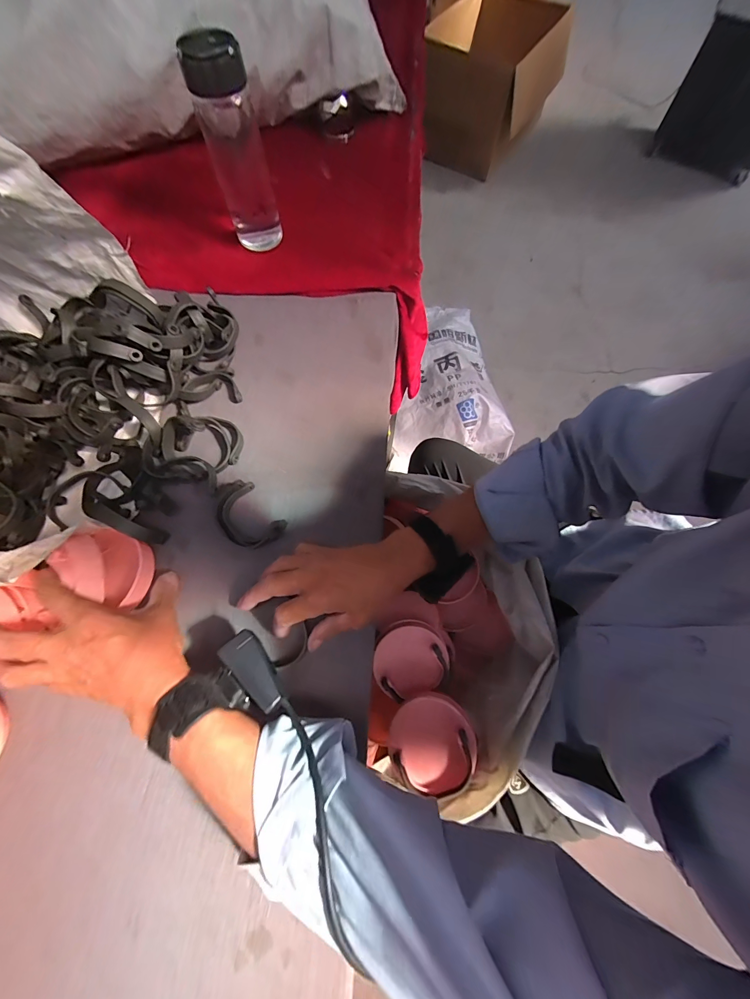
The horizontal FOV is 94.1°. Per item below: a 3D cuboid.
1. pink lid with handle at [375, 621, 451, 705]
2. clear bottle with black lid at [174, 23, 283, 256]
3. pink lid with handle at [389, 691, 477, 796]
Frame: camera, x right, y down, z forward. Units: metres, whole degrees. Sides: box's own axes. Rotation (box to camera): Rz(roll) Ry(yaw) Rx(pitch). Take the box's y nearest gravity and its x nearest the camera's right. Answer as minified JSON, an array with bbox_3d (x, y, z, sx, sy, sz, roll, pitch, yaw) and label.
[{"bbox_3d":[0.043,0.196,0.429,0.090,0.018,0.081,-17,72,-6],"label":"pink lid with handle"},{"bbox_3d":[-0.187,-0.475,0.472,0.072,0.197,0.082,-10,72,-5],"label":"clear bottle with black lid"},{"bbox_3d":[0.063,0.265,0.383,0.089,0.028,0.089,-3,67,7],"label":"pink lid with handle"}]

